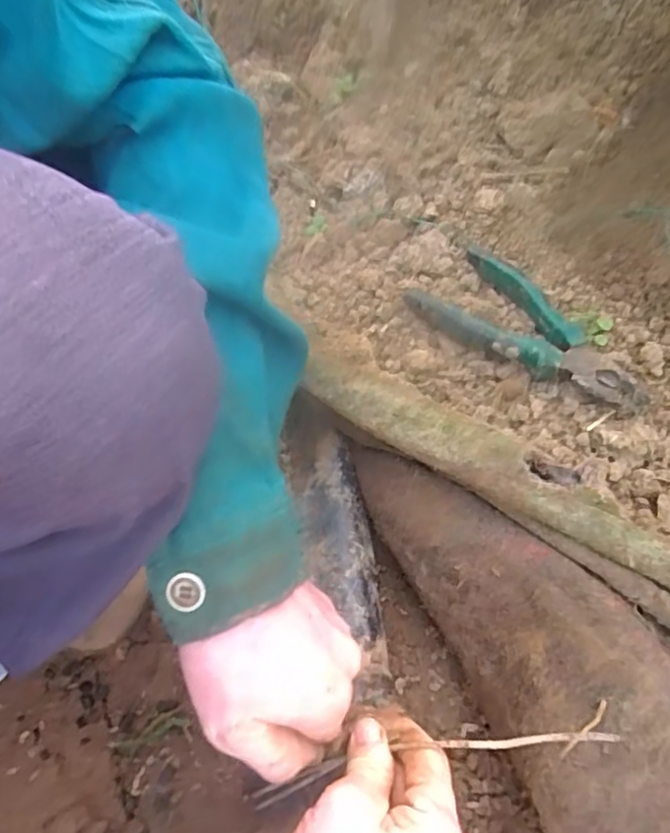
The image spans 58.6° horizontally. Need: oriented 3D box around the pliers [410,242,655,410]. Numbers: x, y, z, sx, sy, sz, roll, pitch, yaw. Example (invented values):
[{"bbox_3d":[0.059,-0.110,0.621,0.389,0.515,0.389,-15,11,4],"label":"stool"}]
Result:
[{"bbox_3d":[0.153,-0.069,0.457,0.183,0.021,0.080,38,67,24],"label":"pliers"}]

